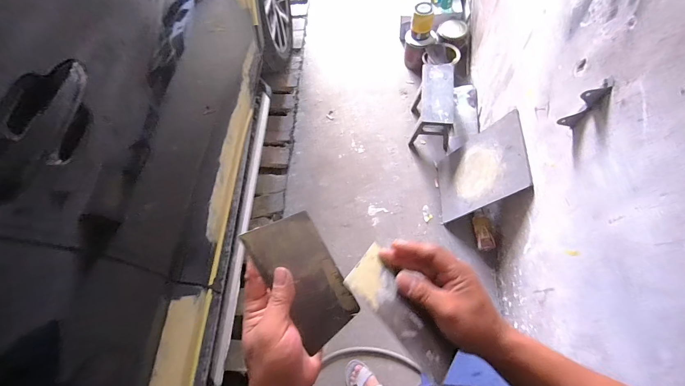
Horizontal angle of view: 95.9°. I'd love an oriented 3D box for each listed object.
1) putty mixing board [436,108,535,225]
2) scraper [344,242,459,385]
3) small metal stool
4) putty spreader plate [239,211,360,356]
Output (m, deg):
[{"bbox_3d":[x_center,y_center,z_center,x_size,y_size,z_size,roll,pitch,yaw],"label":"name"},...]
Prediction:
[{"bbox_3d":[0.533,-0.086,1.230,0.015,0.430,0.301,12,65,-18],"label":"putty mixing board"},{"bbox_3d":[0.062,0.117,0.312,0.131,0.008,0.061,47,41,15],"label":"scraper"},{"bbox_3d":[0.439,-0.406,1.470,0.182,0.248,0.347,7,66,7],"label":"small metal stool"},{"bbox_3d":[-0.037,0.085,0.315,0.069,0.005,0.132,-32,97,-28],"label":"putty spreader plate"}]

